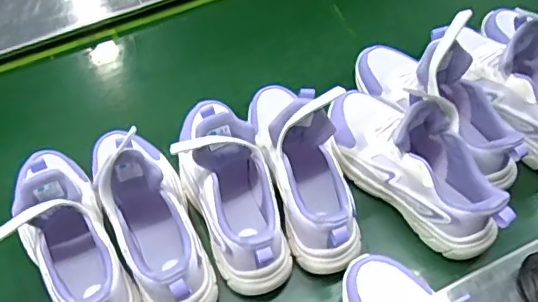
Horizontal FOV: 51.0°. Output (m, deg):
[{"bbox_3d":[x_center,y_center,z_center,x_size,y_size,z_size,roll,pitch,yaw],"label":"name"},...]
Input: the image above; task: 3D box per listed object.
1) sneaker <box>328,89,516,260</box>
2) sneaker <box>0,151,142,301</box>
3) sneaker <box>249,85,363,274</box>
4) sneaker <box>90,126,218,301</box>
[{"bbox_3d":[0.168,0.006,0.669,0.099,0.117,0.256,-33,63,-17],"label":"sneaker"},{"bbox_3d":[-0.226,0.093,0.609,0.104,0.139,0.243,-25,61,-13],"label":"sneaker"},{"bbox_3d":[0.042,0.008,0.663,0.083,0.141,0.246,-15,59,-8],"label":"sneaker"},{"bbox_3d":[-0.132,0.063,0.622,0.084,0.138,0.239,-20,60,-10],"label":"sneaker"}]

